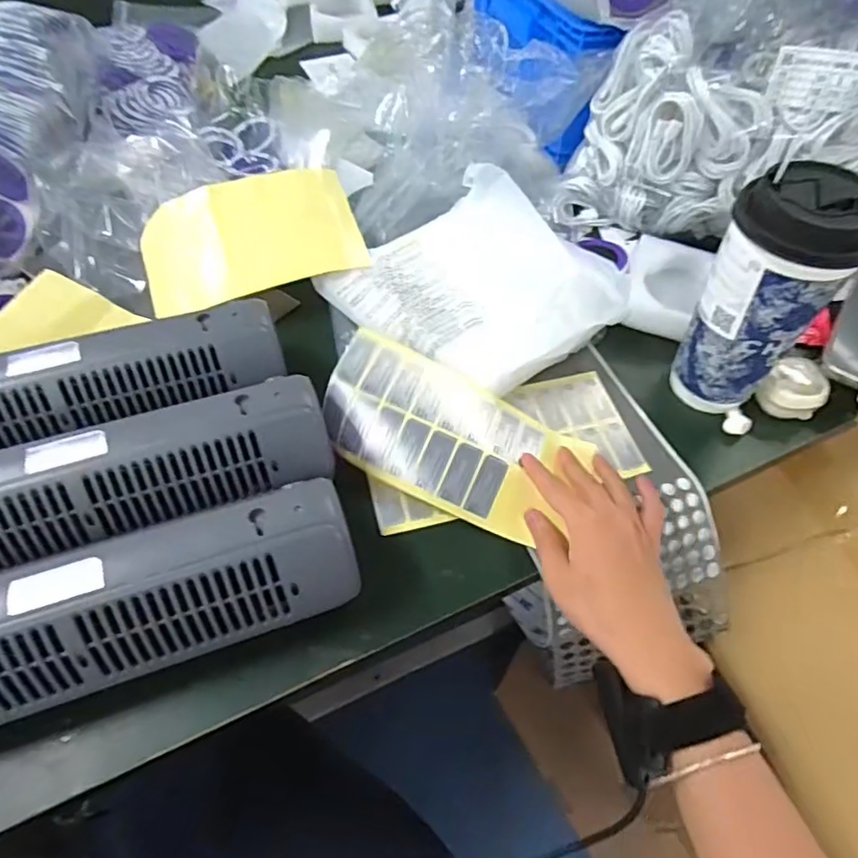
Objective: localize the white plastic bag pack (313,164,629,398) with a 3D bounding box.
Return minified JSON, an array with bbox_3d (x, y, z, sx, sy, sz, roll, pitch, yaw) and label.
[{"bbox_3d":[0.047,-0.129,0.524,0.220,0.052,0.219,-34,62,-22],"label":"white plastic bag pack"}]

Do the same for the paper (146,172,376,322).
[{"bbox_3d":[-0.167,-0.176,0.551,0.196,0.097,0.018,-15,19,0],"label":"paper"}]

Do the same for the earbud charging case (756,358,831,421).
[{"bbox_3d":[0.295,-0.032,0.479,0.044,0.024,0.047,34,61,21],"label":"earbud charging case"}]

